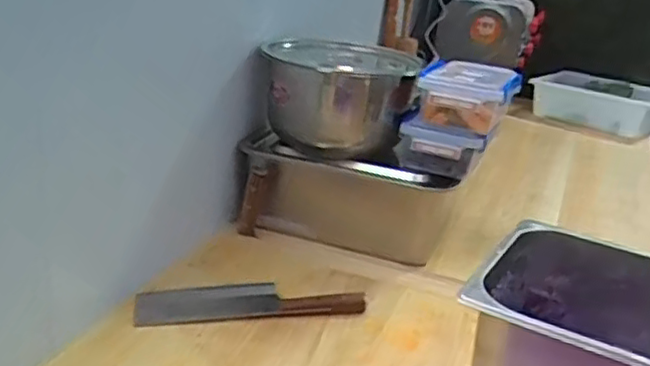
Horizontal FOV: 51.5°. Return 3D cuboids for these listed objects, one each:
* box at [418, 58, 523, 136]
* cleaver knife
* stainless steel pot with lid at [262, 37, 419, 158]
[{"bbox_3d":[0.248,-0.145,1.139,0.173,0.080,0.182,11,22,13],"label":"box"},{"bbox_3d":[-0.109,0.167,0.984,0.320,0.027,0.093,1,20,-11],"label":"cleaver knife"},{"bbox_3d":[0.028,-0.168,1.314,0.280,0.171,0.257,7,21,4],"label":"stainless steel pot with lid"}]

